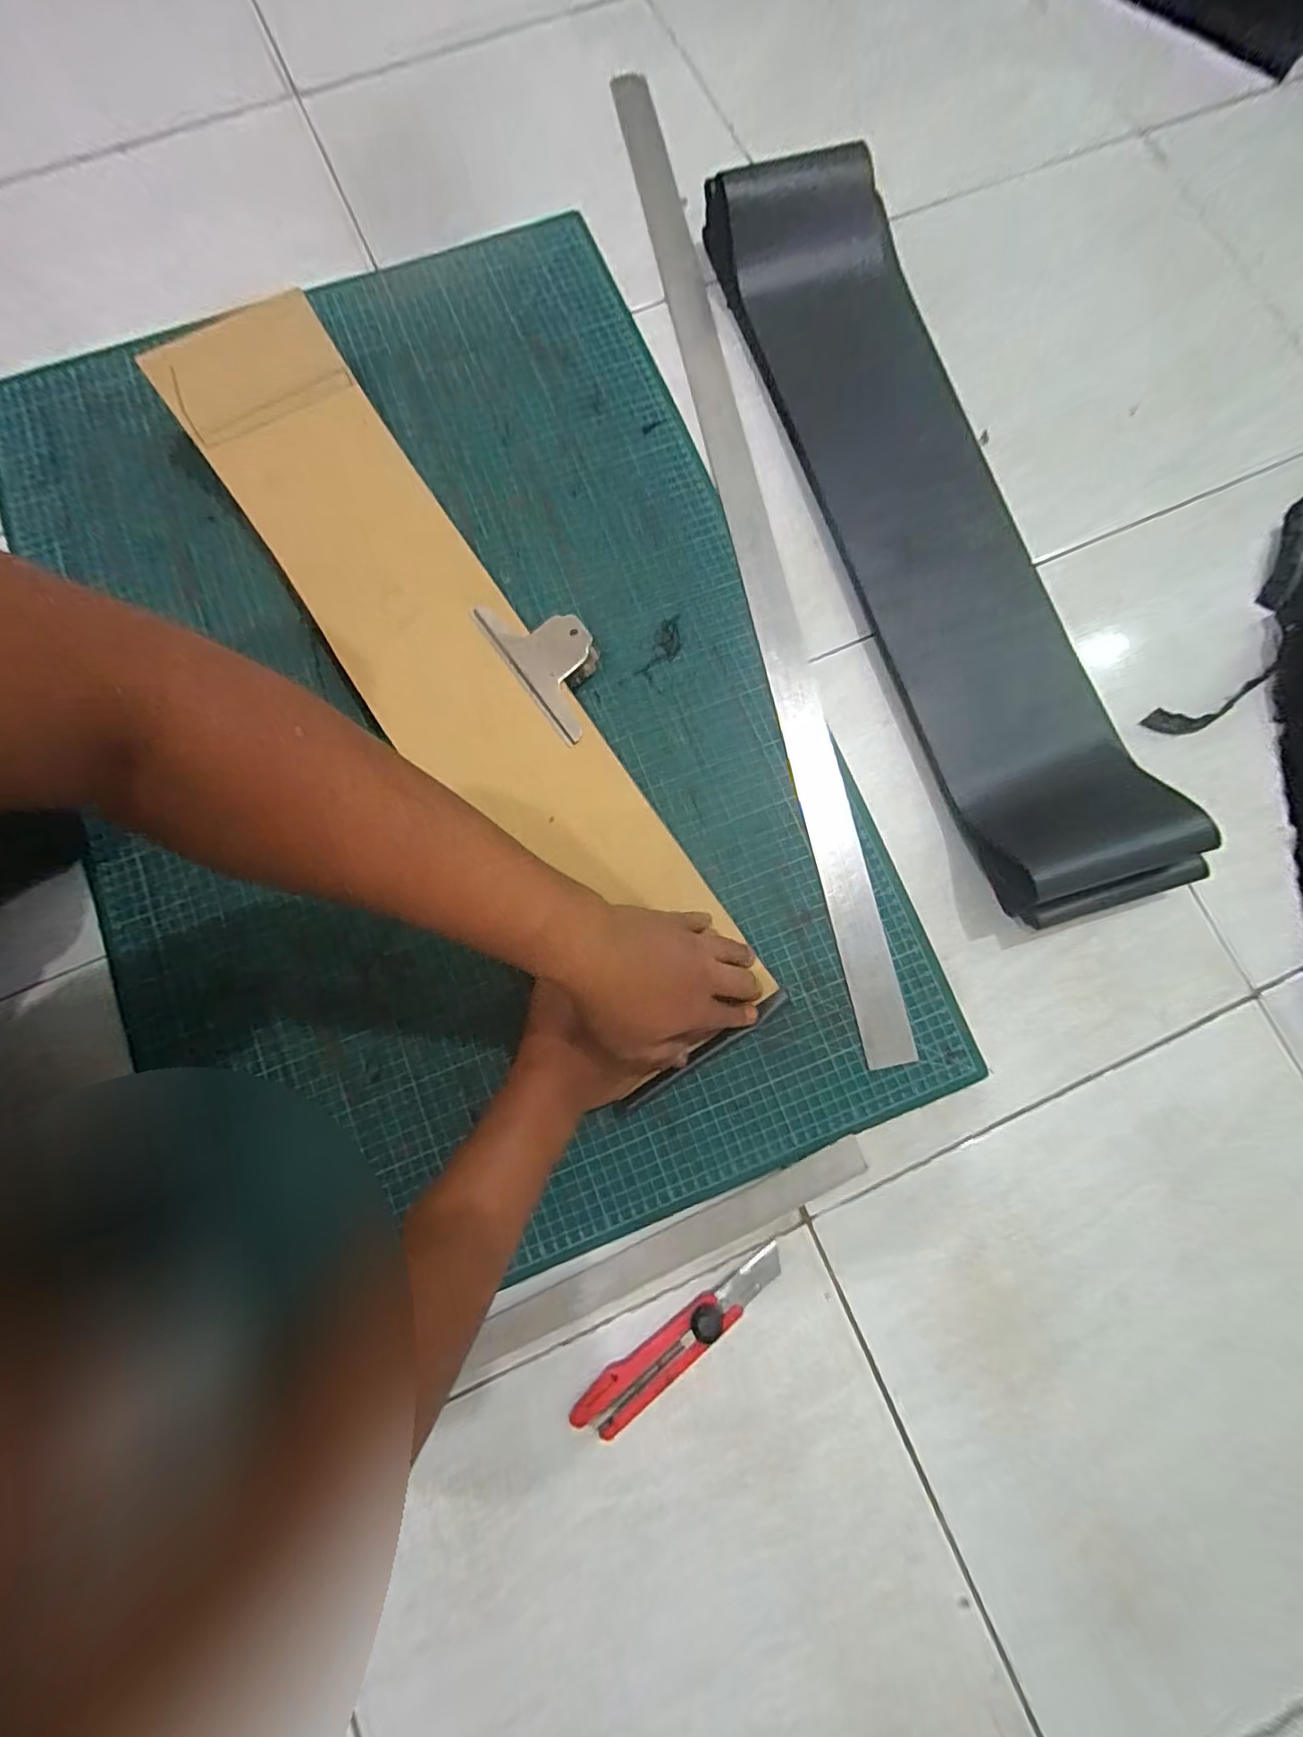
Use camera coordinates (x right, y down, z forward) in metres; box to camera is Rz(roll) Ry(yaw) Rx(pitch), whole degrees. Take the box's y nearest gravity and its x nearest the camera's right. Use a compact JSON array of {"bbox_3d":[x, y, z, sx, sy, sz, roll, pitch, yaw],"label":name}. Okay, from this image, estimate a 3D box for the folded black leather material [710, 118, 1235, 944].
[{"bbox_3d":[0.225,-0.313,0.503,0.160,0.056,0.737,-18,80,-3],"label":"folded black leather material"}]

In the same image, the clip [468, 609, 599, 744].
[{"bbox_3d":[-0.077,-0.168,0.490,0.069,0.037,0.123,-37,81,-6],"label":"clip"}]

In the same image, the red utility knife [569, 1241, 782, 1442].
[{"bbox_3d":[0.020,0.330,0.408,0.174,0.014,0.029,-38,82,-6],"label":"red utility knife"}]

